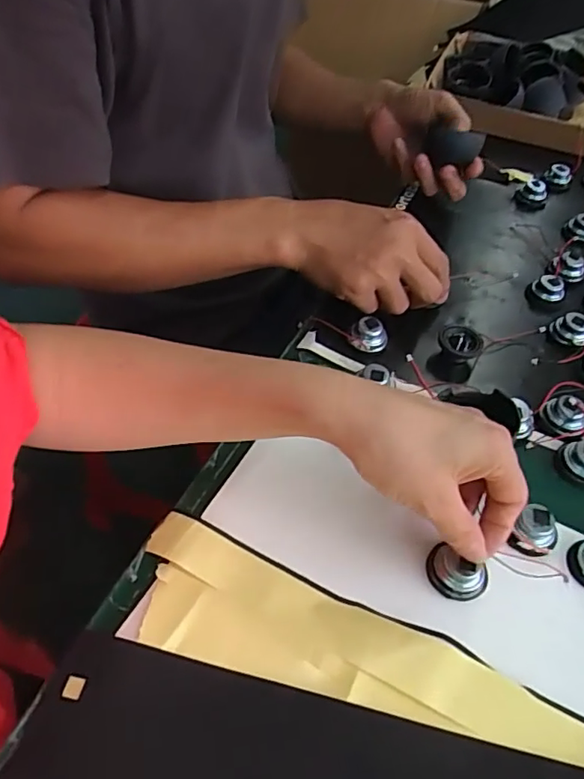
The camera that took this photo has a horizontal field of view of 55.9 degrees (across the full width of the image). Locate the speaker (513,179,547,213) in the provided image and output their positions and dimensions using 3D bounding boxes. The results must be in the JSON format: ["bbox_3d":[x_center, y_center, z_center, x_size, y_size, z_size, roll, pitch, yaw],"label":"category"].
[{"bbox_3d":[0.285,-0.232,0.654,0.035,0.020,0.048,25,52,16],"label":"speaker"}]

